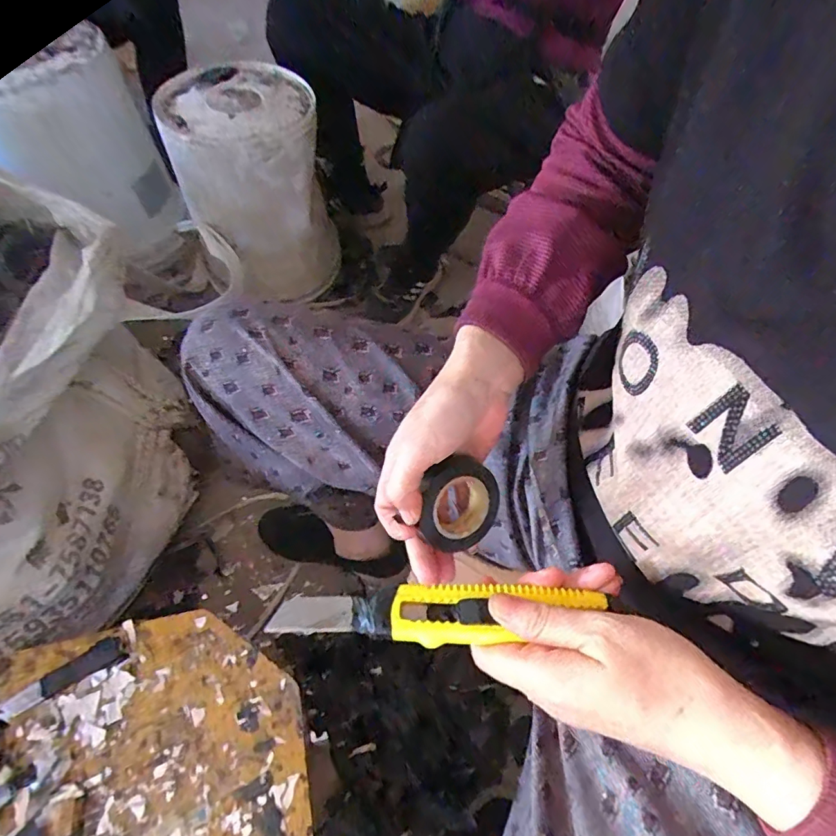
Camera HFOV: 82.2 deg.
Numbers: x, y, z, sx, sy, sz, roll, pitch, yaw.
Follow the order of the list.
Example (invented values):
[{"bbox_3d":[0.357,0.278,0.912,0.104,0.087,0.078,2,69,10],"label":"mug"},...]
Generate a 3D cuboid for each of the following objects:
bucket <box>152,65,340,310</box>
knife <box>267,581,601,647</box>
[{"bbox_3d":[-0.291,-0.411,0.896,0.241,0.348,0.241,1,58,-1],"label":"bucket"},{"bbox_3d":[0.008,0.104,0.256,0.168,0.009,0.029,-2,58,-2],"label":"knife"}]

